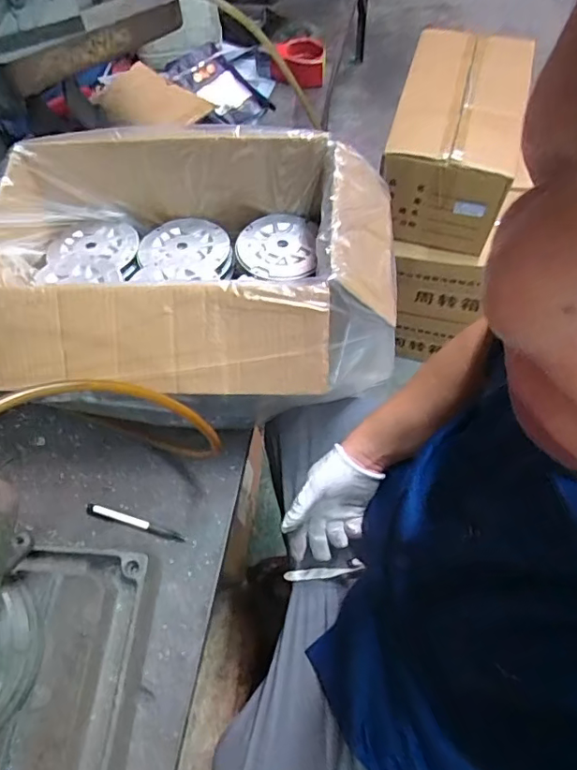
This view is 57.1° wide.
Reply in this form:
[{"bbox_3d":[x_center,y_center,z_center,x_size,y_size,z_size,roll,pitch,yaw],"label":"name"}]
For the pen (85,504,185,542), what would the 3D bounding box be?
[{"bbox_3d":[-0.201,0.180,0.693,0.138,0.009,0.014,13,63,11],"label":"pen"}]

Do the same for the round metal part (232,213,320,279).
[{"bbox_3d":[-0.016,-0.205,0.788,0.115,0.023,0.134,1,61,5],"label":"round metal part"}]

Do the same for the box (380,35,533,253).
[{"bbox_3d":[0.353,-0.522,1.141,0.232,0.237,0.376,12,63,11],"label":"box"}]

